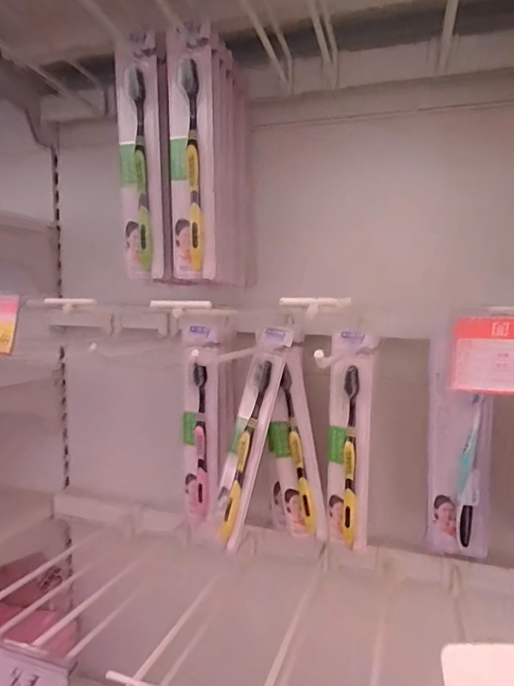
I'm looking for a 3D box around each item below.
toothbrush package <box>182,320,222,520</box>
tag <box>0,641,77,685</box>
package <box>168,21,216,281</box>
[{"bbox_3d":[-0.061,0.089,0.538,0.043,0.218,0.030,-1,6,-5],"label":"toothbrush package"},{"bbox_3d":[-0.173,0.254,0.363,0.075,0.045,0.008,6,-1,14],"label":"tag"},{"bbox_3d":[-0.061,-0.174,0.450,0.043,0.217,0.023,-1,6,-3],"label":"package"}]

